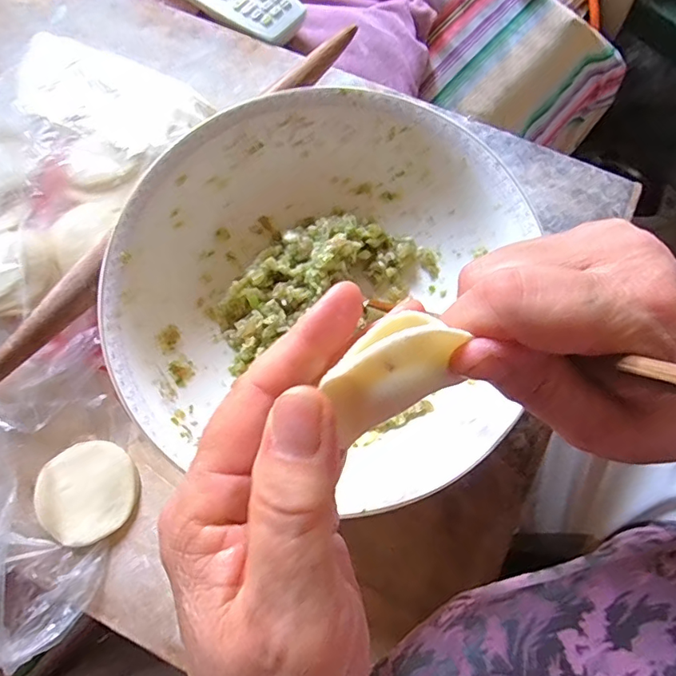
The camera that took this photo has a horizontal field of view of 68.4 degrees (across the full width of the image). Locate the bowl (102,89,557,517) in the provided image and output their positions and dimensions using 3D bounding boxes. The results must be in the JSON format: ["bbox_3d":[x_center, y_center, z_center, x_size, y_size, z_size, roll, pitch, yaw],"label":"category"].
[{"bbox_3d":[-0.006,-0.019,0.278,0.214,0.073,0.223,0,77,-2],"label":"bowl"}]

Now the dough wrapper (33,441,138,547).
[{"bbox_3d":[-0.146,0.089,0.288,0.055,0.005,0.054,0,77,-2],"label":"dough wrapper"}]

